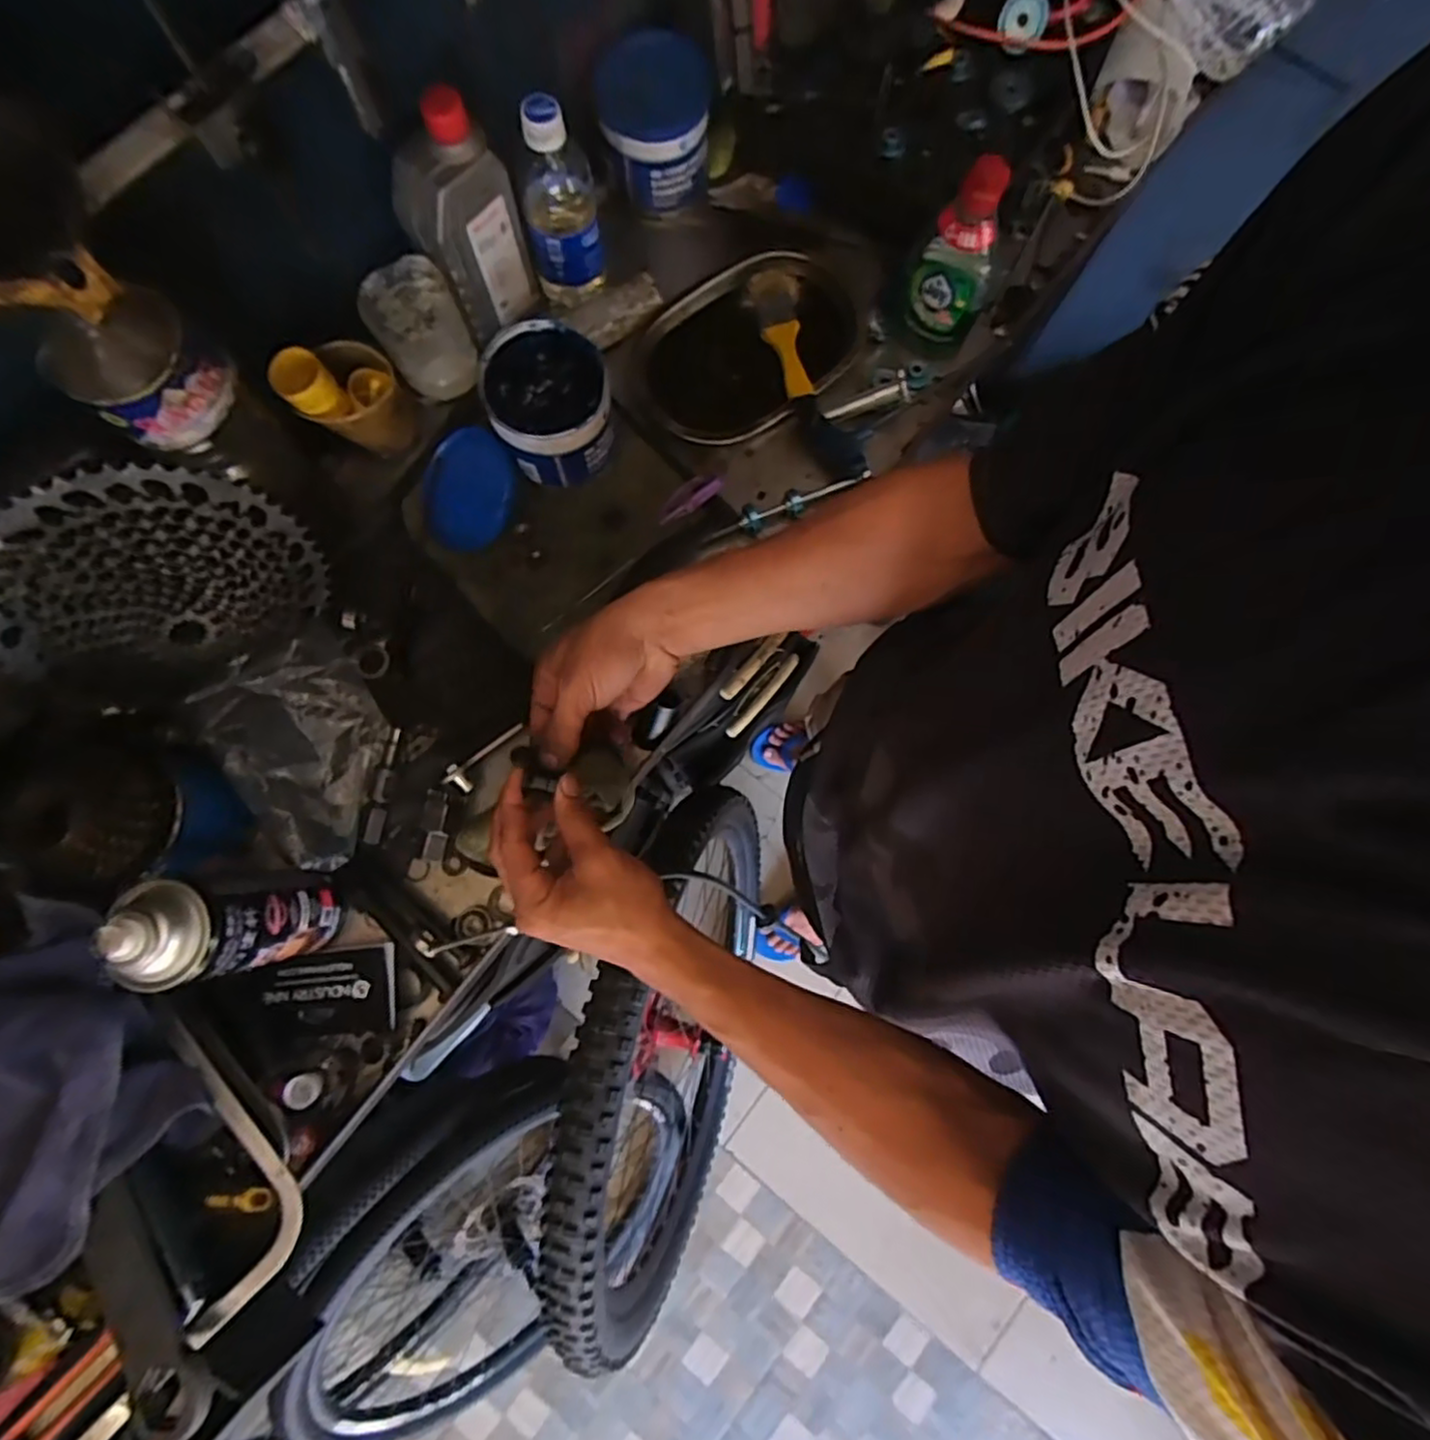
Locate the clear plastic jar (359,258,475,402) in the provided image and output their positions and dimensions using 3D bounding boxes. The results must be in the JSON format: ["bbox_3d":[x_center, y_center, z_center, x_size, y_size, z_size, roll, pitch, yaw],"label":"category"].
[{"bbox_3d":[-0.246,-0.324,0.570,0.073,0.090,0.059,-26,82,-4],"label":"clear plastic jar"}]

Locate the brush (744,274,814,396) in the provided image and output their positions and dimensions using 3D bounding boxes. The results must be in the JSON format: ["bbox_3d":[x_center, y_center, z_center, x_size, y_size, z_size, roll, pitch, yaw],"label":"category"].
[{"bbox_3d":[0.062,-0.352,0.611,0.048,0.010,0.132,-11,81,-1],"label":"brush"}]

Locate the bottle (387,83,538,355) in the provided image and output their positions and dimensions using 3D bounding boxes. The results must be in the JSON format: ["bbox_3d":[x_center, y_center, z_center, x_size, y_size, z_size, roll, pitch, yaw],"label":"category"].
[{"bbox_3d":[-0.197,-0.392,0.539,0.089,0.151,0.051,-31,81,-6],"label":"bottle"}]

